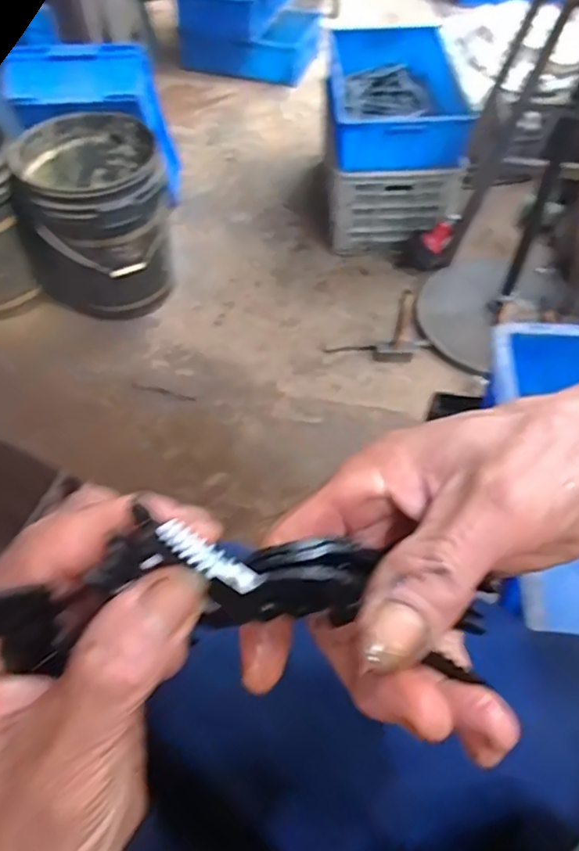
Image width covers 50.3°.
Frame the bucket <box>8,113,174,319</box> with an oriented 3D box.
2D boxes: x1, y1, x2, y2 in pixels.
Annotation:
[{"bbox_3d":[-0.523,-0.557,1.684,0.377,0.415,0.377,0,54,0],"label":"bucket"}]

